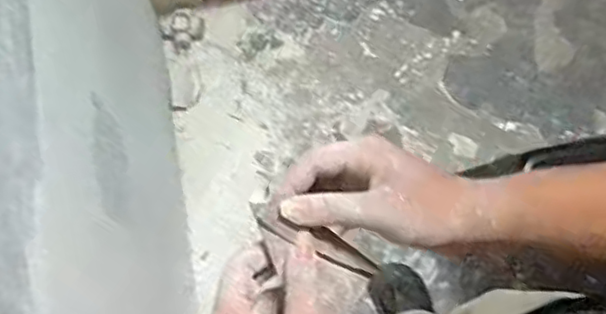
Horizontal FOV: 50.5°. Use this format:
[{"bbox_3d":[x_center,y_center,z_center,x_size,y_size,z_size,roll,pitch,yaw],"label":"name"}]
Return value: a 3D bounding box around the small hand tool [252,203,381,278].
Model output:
[{"bbox_3d":[0.010,0.056,0.429,0.098,0.011,0.018,30,79,-19],"label":"small hand tool"}]

